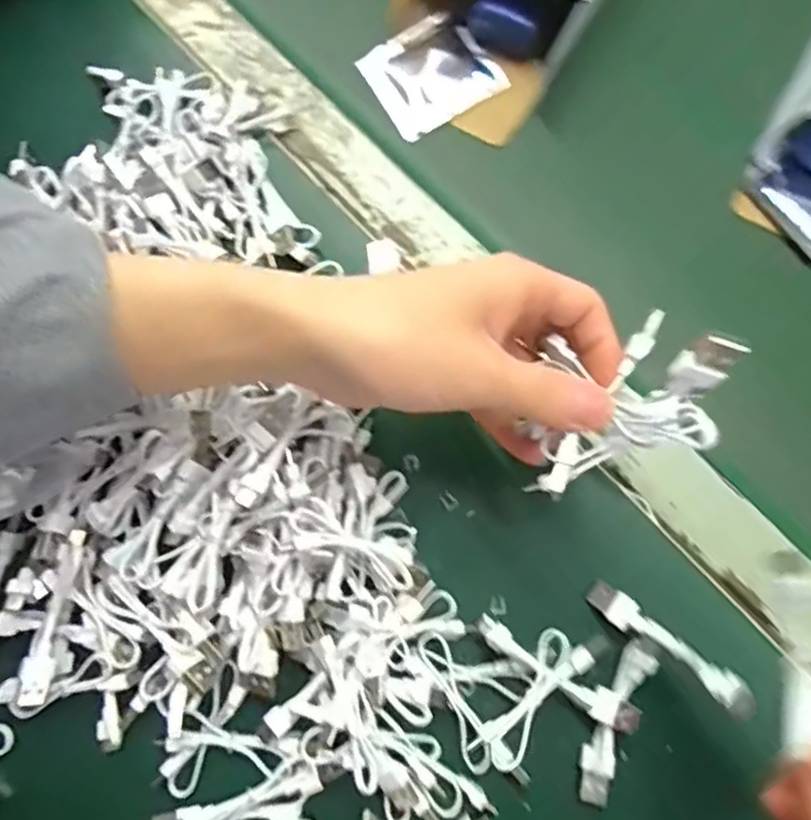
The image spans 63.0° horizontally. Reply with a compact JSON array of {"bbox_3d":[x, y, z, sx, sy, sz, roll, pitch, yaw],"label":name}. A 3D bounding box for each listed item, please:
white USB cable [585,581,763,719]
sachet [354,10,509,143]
[{"bbox_3d":[0.114,0.103,0.292,0.014,0.083,0.013,-45,123,-8],"label":"white USB cable"},{"bbox_3d":[0.015,-0.205,0.402,0.070,0.006,0.065,-32,79,-6],"label":"sachet"}]

